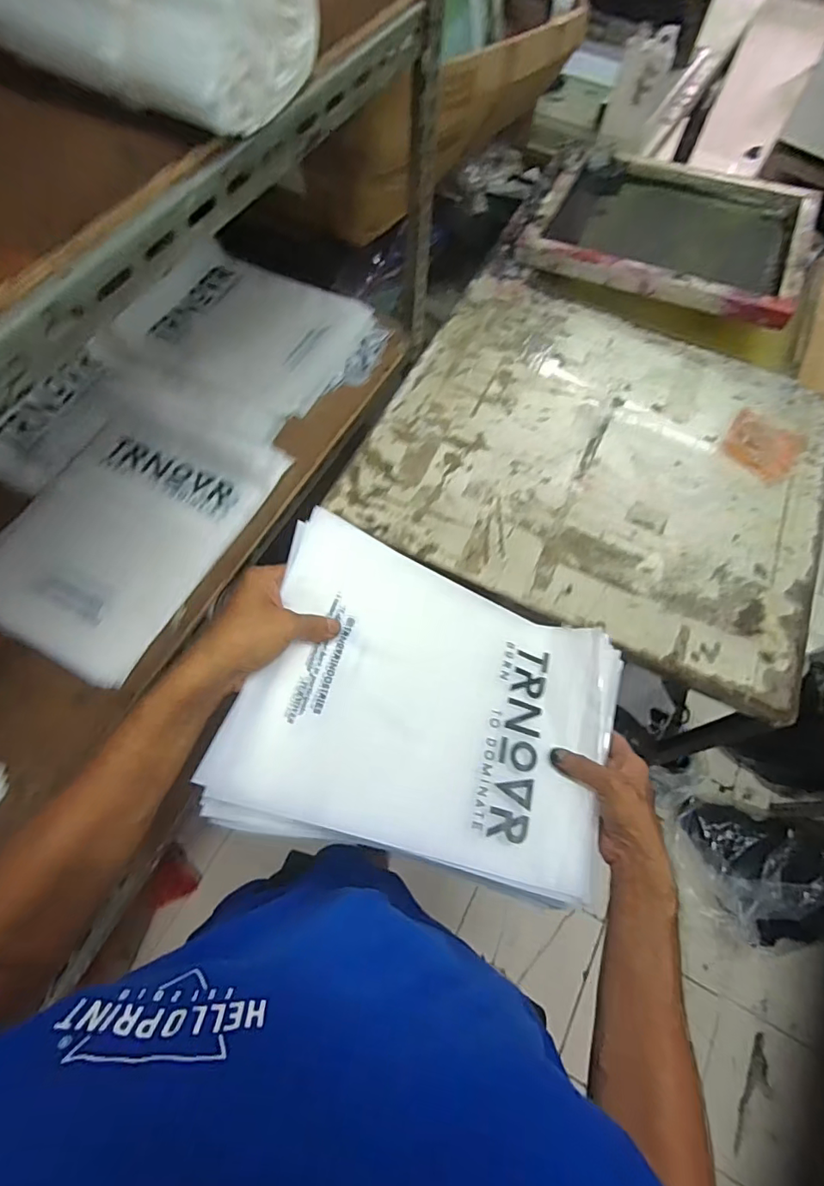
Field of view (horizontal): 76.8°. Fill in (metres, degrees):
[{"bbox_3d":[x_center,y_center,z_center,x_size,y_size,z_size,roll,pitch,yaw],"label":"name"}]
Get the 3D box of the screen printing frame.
[{"bbox_3d":[0.507,-0.728,1.049,0.516,0.085,0.395,22,65,14],"label":"screen printing frame"}]

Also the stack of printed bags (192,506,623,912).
[{"bbox_3d":[0.031,0.108,0.470,0.337,0.054,0.270,25,68,-18],"label":"stack of printed bags"}]

